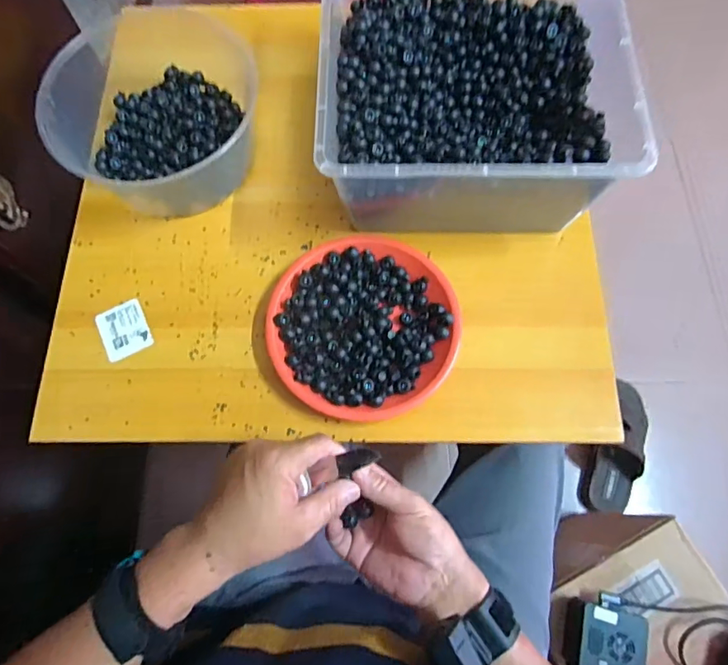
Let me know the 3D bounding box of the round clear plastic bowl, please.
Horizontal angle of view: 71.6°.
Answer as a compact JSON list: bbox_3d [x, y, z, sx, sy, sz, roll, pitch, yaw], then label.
[{"bbox_3d":[-0.242,-0.266,0.597,0.203,0.103,0.226,5,71,2],"label":"round clear plastic bowl"}]

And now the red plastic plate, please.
[{"bbox_3d":[-0.002,-0.010,0.540,0.188,0.033,0.206,0,71,0],"label":"red plastic plate"}]

